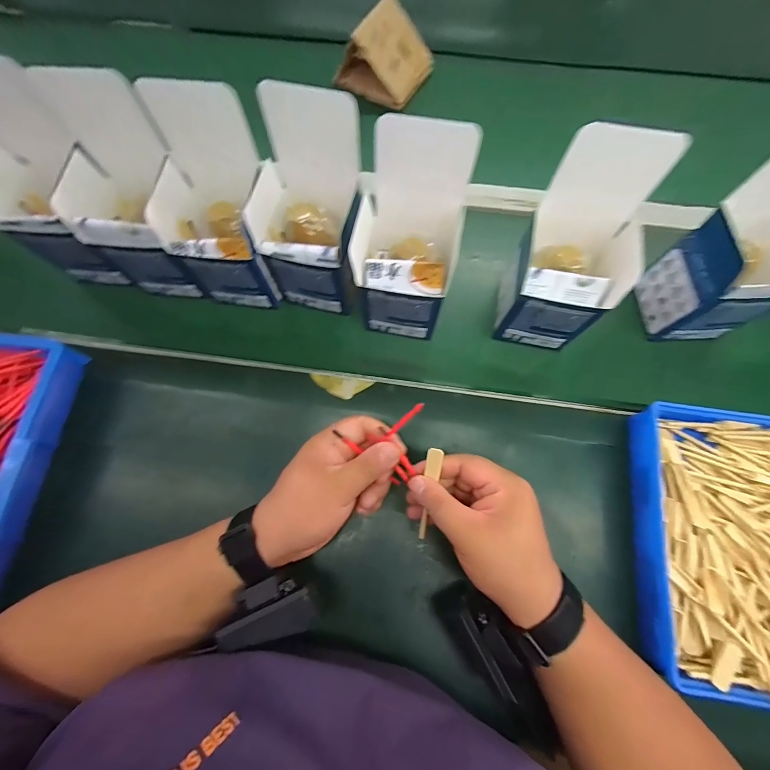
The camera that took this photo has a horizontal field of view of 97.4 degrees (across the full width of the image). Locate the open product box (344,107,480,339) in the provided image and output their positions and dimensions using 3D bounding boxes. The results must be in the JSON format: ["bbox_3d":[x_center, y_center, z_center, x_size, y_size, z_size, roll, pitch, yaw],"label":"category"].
[{"bbox_3d":[0.021,-0.129,0.322,0.092,0.167,0.100,12,74,5],"label":"open product box"}]

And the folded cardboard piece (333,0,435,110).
[{"bbox_3d":[0.001,-0.475,0.483,0.108,0.075,0.102,25,75,9],"label":"folded cardboard piece"}]

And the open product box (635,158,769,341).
[{"bbox_3d":[0.342,-0.129,0.324,0.091,0.159,0.114,-3,73,1],"label":"open product box"}]

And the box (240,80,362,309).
[{"bbox_3d":[-0.066,-0.170,0.337,0.097,0.162,0.119,10,73,5],"label":"box"}]

